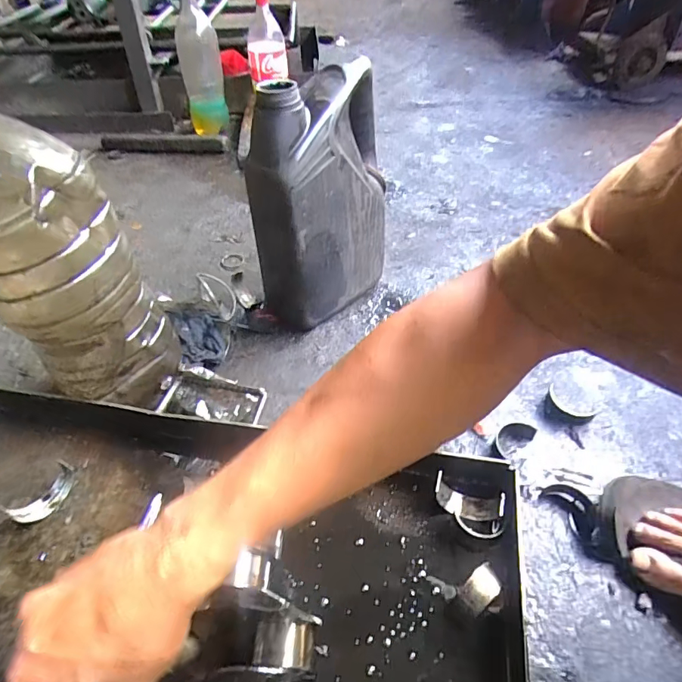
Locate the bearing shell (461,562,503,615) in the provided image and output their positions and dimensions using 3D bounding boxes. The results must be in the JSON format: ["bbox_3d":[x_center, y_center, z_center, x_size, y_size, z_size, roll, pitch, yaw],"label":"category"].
[{"bbox_3d":[0.135,0.238,0.443,0.044,0.020,0.027,-32,51,-25],"label":"bearing shell"}]

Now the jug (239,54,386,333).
[{"bbox_3d":[-0.032,-0.193,0.679,0.225,0.357,0.104,-34,54,-29],"label":"jug"}]

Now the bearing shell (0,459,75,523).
[{"bbox_3d":[-0.332,0.172,0.520,0.033,0.029,0.073,23,49,22],"label":"bearing shell"}]

